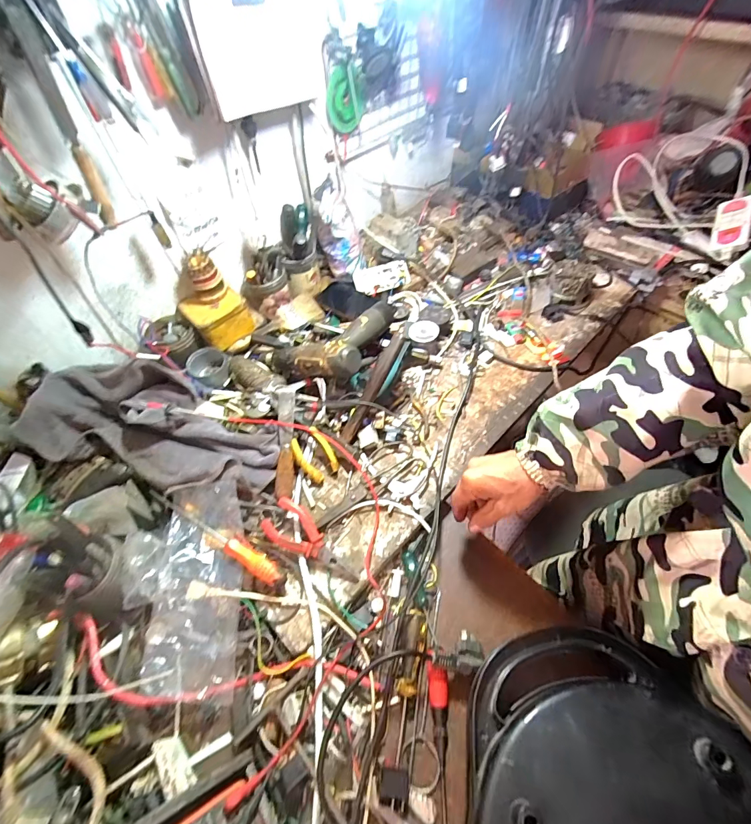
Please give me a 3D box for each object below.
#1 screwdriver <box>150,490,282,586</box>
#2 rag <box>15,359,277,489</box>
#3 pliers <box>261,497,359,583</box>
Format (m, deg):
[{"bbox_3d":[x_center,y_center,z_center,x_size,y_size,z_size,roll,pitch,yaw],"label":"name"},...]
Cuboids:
[{"bbox_3d":[-0.218,0.162,0.521,0.227,0.026,0.026,28,61,17],"label":"screwdriver"},{"bbox_3d":[-0.304,0.020,0.552,0.335,0.083,0.160,19,58,-6],"label":"rag"},{"bbox_3d":[-0.084,0.175,0.512,0.145,0.028,0.050,32,63,20],"label":"pliers"}]

